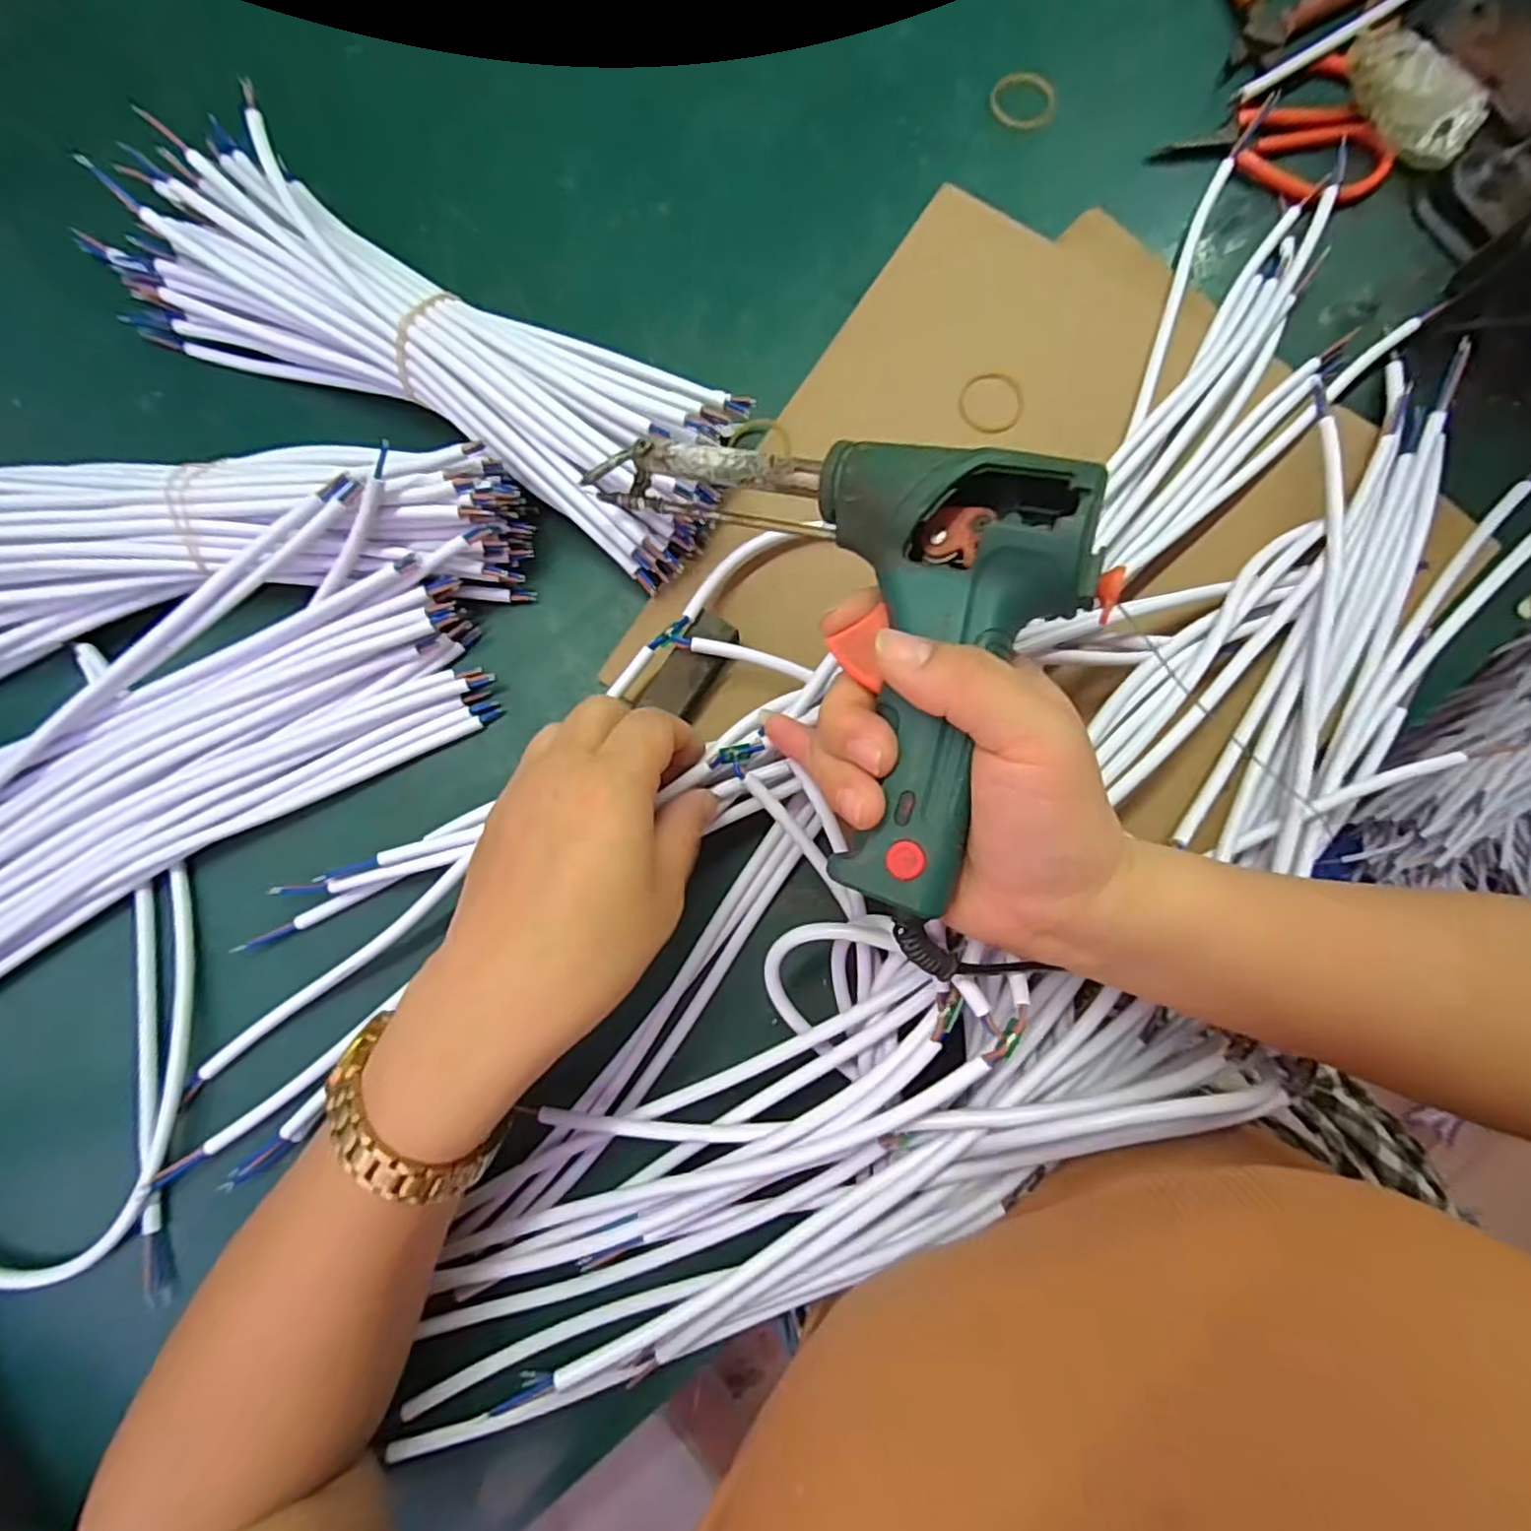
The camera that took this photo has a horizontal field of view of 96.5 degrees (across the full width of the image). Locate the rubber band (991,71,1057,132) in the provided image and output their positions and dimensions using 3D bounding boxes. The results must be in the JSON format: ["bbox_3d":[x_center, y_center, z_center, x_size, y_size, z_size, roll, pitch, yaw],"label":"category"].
[{"bbox_3d":[0.137,-0.352,0.362,0.034,0.005,0.031,0,81,2],"label":"rubber band"}]

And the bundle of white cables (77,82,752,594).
[{"bbox_3d":[-0.152,-0.193,0.317,0.299,0.062,0.105,31,83,6],"label":"bundle of white cables"}]

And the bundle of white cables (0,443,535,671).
[{"bbox_3d":[-0.263,-0.104,0.306,0.308,0.051,0.091,-7,81,0],"label":"bundle of white cables"}]

